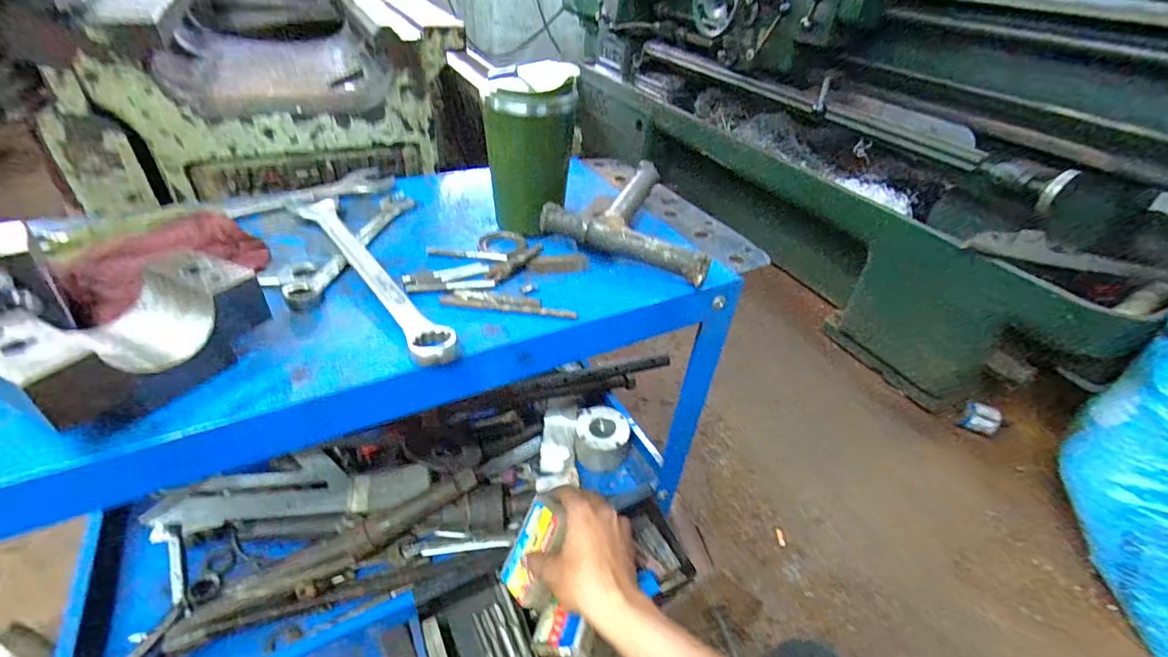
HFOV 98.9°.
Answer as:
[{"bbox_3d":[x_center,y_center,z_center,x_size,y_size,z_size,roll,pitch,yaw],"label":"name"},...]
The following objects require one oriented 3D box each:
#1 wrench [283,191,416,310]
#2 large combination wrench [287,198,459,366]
[{"bbox_3d":[-0.211,-0.086,0.474,0.029,0.012,0.218,8,38,2],"label":"wrench"},{"bbox_3d":[-0.187,-0.052,0.428,0.036,0.014,0.272,-25,47,-33],"label":"large combination wrench"}]

